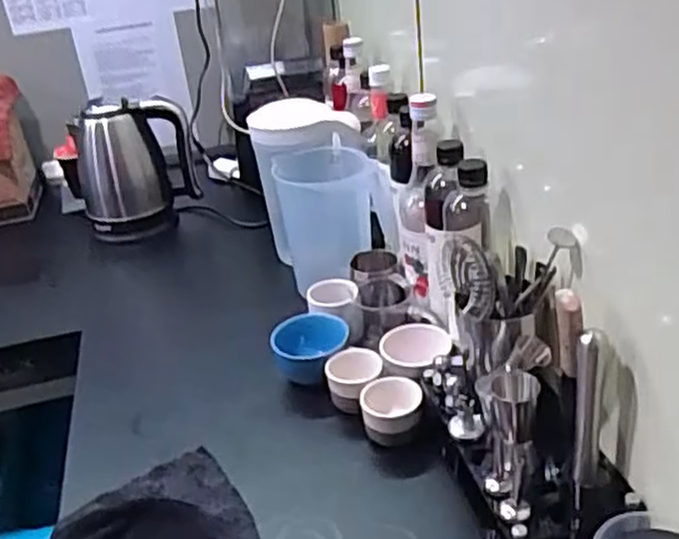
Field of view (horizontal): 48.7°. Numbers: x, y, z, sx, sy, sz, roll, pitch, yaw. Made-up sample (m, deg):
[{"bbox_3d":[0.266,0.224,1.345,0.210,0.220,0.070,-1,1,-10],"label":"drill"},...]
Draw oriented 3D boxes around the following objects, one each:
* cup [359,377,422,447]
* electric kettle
[{"bbox_3d":[0.058,0.158,0.820,0.067,0.058,0.064,-3,29,7],"label":"cup"},{"bbox_3d":[-0.364,-0.182,1.342,0.204,0.247,0.141,-13,30,-10],"label":"electric kettle"}]

